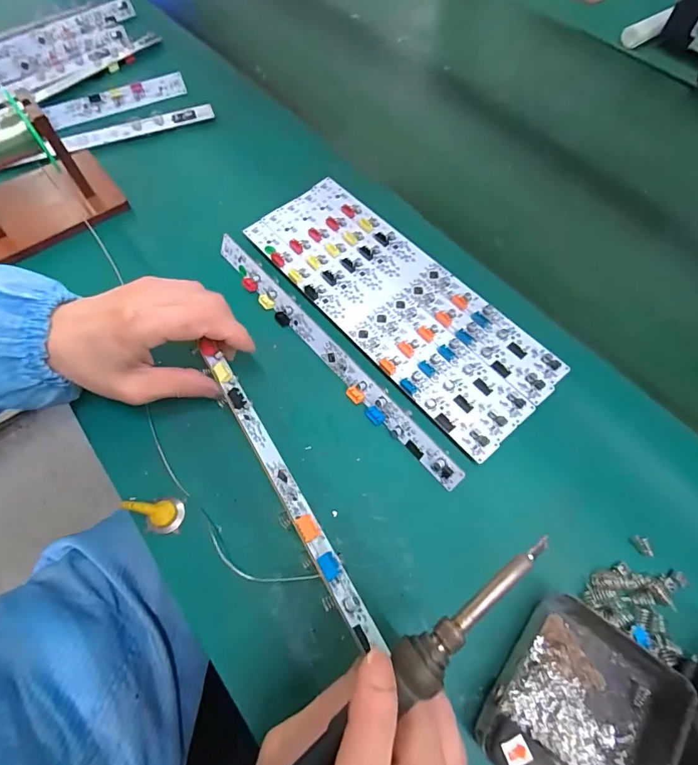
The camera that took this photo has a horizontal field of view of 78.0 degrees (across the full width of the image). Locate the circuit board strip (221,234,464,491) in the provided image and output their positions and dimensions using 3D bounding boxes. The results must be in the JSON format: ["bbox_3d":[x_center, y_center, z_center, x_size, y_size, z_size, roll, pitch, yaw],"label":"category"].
[{"bbox_3d":[-0.022,-0.026,0.342,0.017,0.015,0.284,-36,68,-18],"label":"circuit board strip"}]

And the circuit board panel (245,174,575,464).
[{"bbox_3d":[0.035,-0.072,0.364,0.105,0.014,0.285,-37,68,-18],"label":"circuit board panel"}]

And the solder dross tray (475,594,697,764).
[{"bbox_3d":[0.128,0.177,0.223,0.091,0.033,0.094,41,69,19],"label":"solder dross tray"}]

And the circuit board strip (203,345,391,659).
[{"bbox_3d":[-0.042,0.055,0.255,0.012,0.017,0.203,-29,64,-14],"label":"circuit board strip"}]

